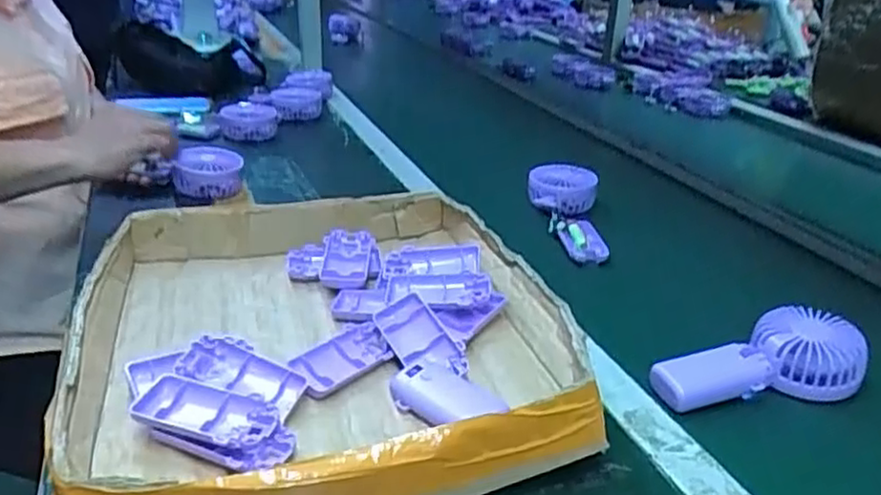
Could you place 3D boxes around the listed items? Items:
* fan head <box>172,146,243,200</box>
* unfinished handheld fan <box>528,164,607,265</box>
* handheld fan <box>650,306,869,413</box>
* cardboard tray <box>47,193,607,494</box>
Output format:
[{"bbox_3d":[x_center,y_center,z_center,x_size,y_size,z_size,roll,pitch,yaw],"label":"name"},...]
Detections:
[{"bbox_3d":[-0.306,-0.103,0.929,0.089,0.044,0.087,-7,27,-18],"label":"fan head"},{"bbox_3d":[0.154,-0.048,0.878,0.087,0.047,0.196,4,26,5],"label":"unfinished handheld fan"},{"bbox_3d":[0.261,0.092,0.581,0.176,0.045,0.076,-6,27,-18],"label":"handheld fan"},{"bbox_3d":[-0.095,0.059,0.596,0.377,0.064,0.420,-5,26,-17],"label":"cardboard tray"}]

